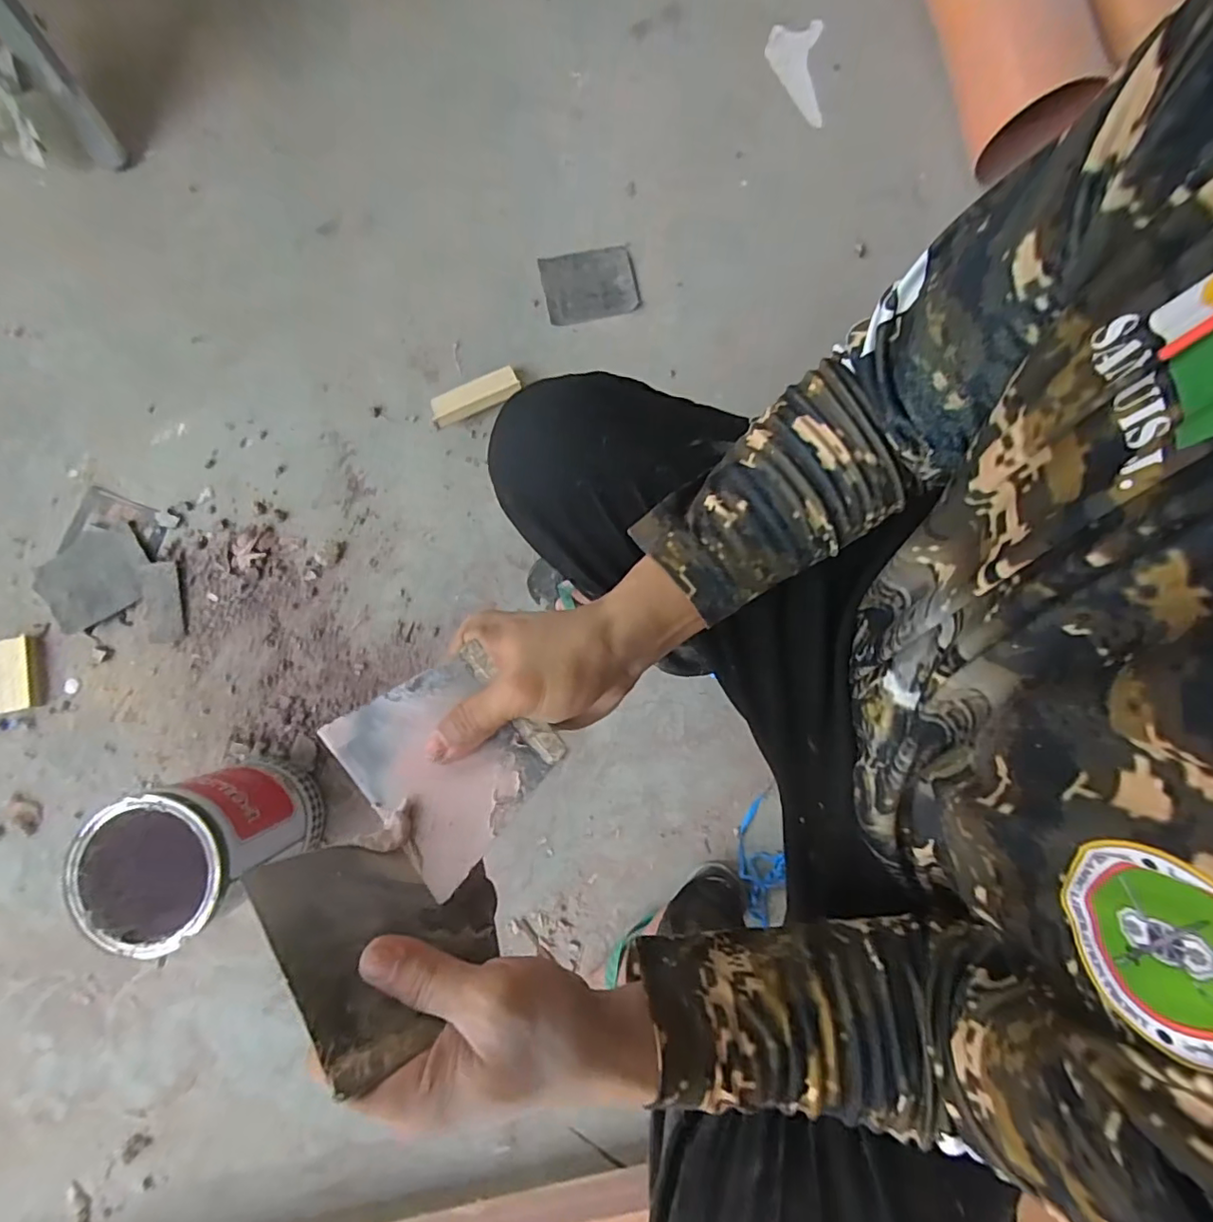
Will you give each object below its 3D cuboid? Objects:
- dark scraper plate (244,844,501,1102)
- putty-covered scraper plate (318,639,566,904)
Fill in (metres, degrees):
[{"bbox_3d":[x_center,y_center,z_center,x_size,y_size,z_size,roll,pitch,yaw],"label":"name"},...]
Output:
[{"bbox_3d":[-0.101,0.147,0.269,0.096,0.095,0.007,54,125,16],"label":"dark scraper plate"},{"bbox_3d":[-0.087,0.077,0.305,0.094,0.012,0.105,-43,82,-8],"label":"putty-covered scraper plate"}]

